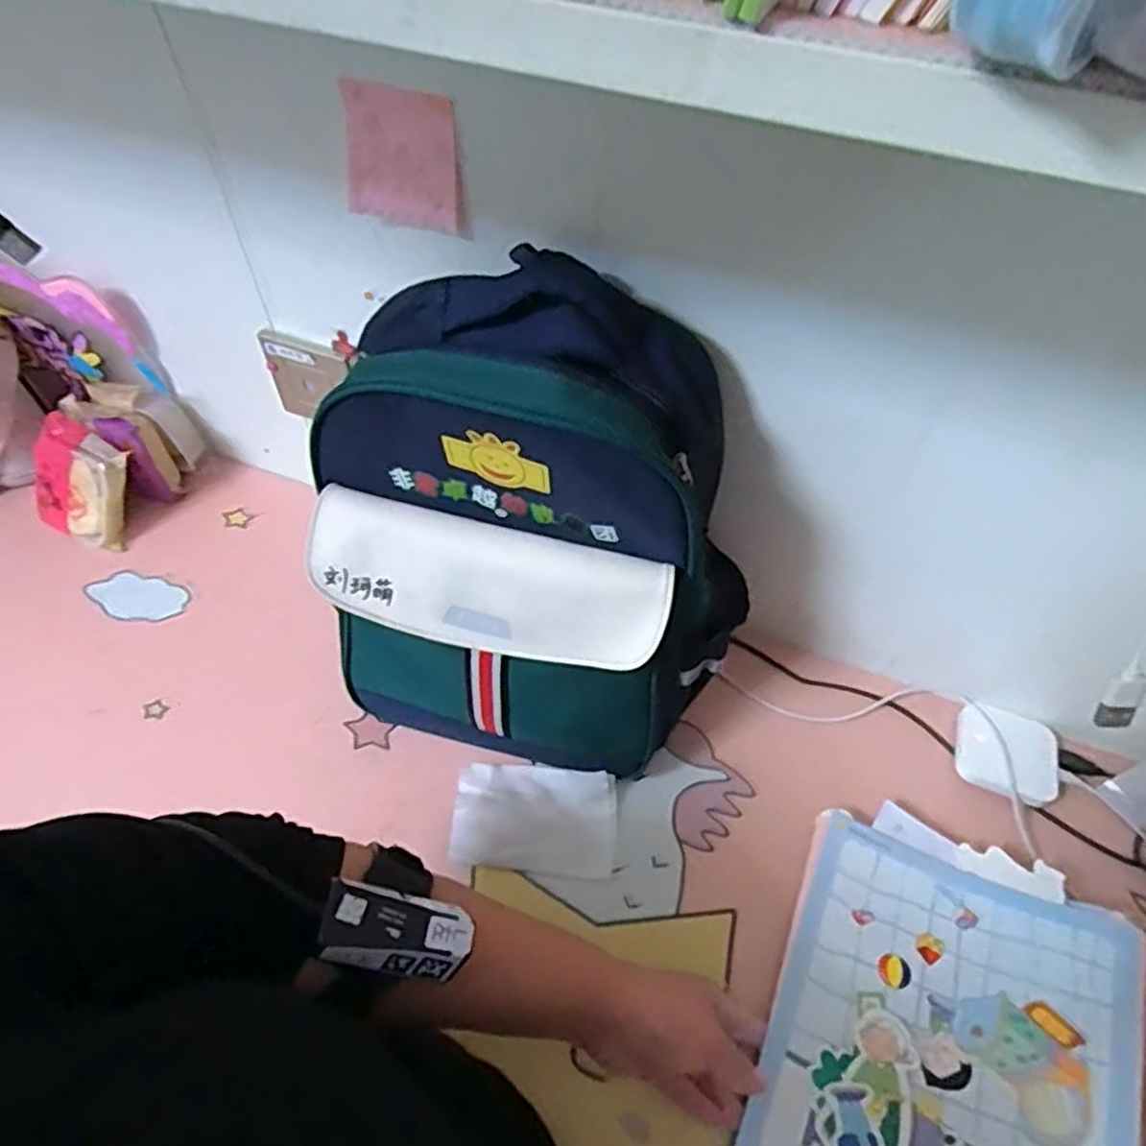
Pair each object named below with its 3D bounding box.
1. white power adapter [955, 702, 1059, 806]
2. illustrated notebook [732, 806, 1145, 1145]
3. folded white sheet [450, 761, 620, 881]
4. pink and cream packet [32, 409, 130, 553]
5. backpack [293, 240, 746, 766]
[{"bbox_3d":[0.360,0.152,0.619,0.074,0.017,0.076,19,55,12],"label":"white power adapter"},{"bbox_3d":[0.229,0.322,0.467,0.203,0.028,0.289,18,57,24],"label":"illustrated notebook"},{"bbox_3d":[-0.029,0.192,0.583,0.127,0.019,0.081,6,53,3],"label":"folded white sheet"},{"bbox_3d":[-0.482,-0.085,0.728,0.093,0.110,0.024,19,28,1],"label":"pink and cream packet"},{"bbox_3d":[-0.035,-0.014,0.528,0.304,0.333,0.167,12,54,7],"label":"backpack"}]

